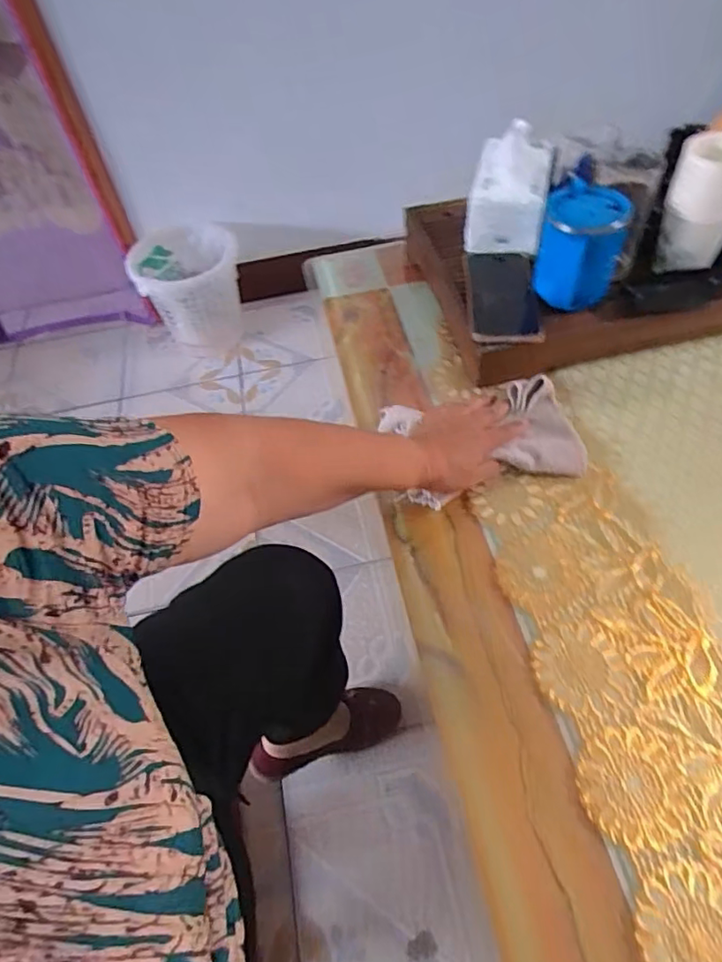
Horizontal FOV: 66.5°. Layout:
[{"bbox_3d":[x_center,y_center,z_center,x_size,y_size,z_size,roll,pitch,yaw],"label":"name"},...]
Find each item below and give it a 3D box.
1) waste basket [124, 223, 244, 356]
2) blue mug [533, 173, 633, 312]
[{"bbox_3d":[-0.412,-0.471,1.371,0.245,0.237,0.284,-10,53,-1],"label":"waste basket"},{"bbox_3d":[0.240,-0.257,0.610,0.087,0.092,0.101,10,56,13],"label":"blue mug"}]

